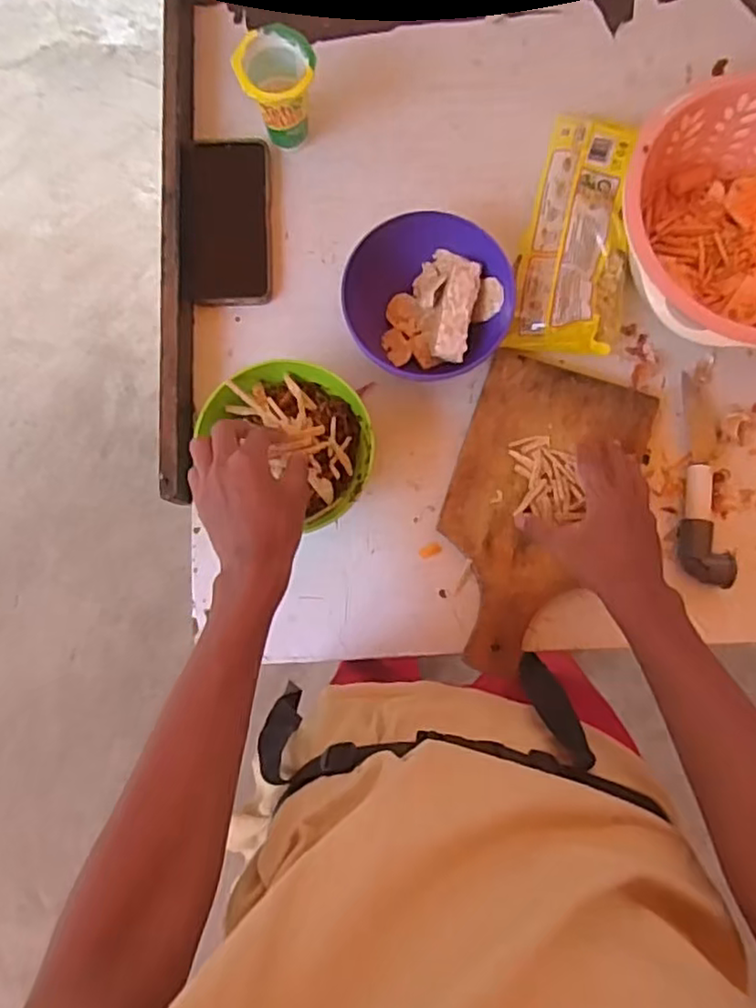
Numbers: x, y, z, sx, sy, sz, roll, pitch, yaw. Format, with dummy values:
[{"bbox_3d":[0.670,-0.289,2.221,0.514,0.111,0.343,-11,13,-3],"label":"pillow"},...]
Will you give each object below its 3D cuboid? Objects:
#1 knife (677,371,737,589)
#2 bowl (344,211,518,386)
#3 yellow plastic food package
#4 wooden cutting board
[{"bbox_3d":[0.302,-0.023,0.620,0.041,0.024,0.195,2,83,0],"label":"knife"},{"bbox_3d":[0.045,-0.186,0.614,0.148,0.078,0.156,0,83,0],"label":"bowl"},{"bbox_3d":[0.194,-0.257,0.641,0.101,0.044,0.227,11,83,1],"label":"yellow plastic food package"},{"bbox_3d":[0.148,0.009,0.627,0.163,0.015,0.296,16,84,3],"label":"wooden cutting board"}]

